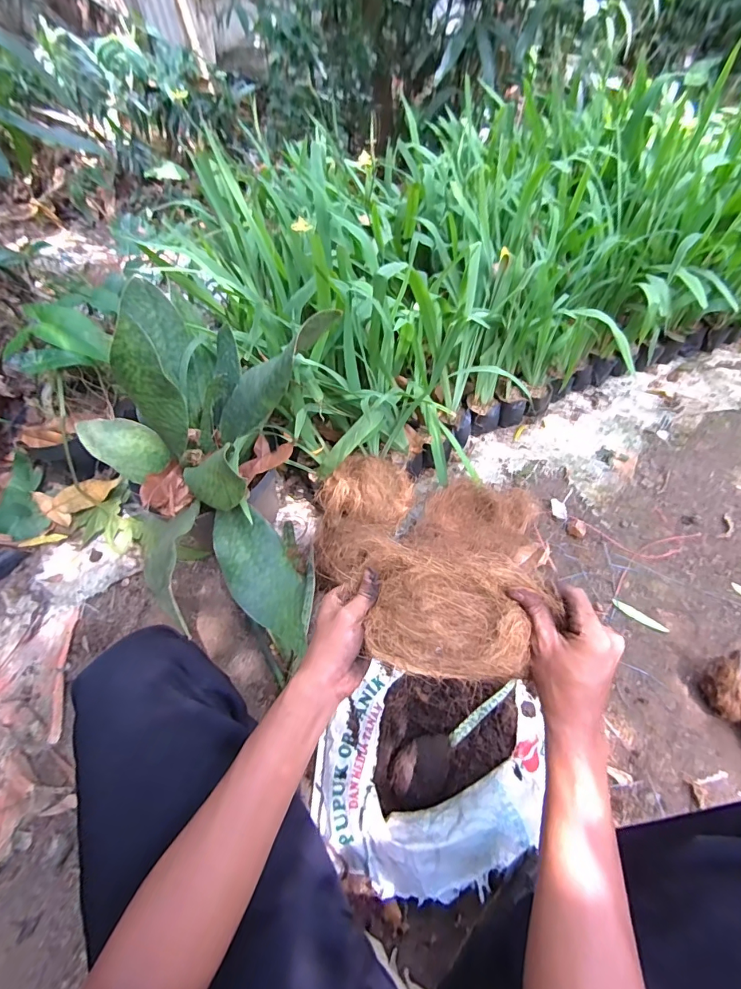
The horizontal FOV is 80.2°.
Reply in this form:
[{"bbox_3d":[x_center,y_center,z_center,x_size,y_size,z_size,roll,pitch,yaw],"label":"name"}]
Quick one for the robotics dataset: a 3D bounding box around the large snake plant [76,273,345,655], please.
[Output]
[{"bbox_3d":[-0.235,-0.076,0.671,0.355,0.332,0.476,-38,59,-23],"label":"large snake plant"}]

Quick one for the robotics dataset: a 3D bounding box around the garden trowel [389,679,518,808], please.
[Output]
[{"bbox_3d":[0.116,0.364,0.667,0.241,0.039,0.077,-39,60,-23],"label":"garden trowel"}]

